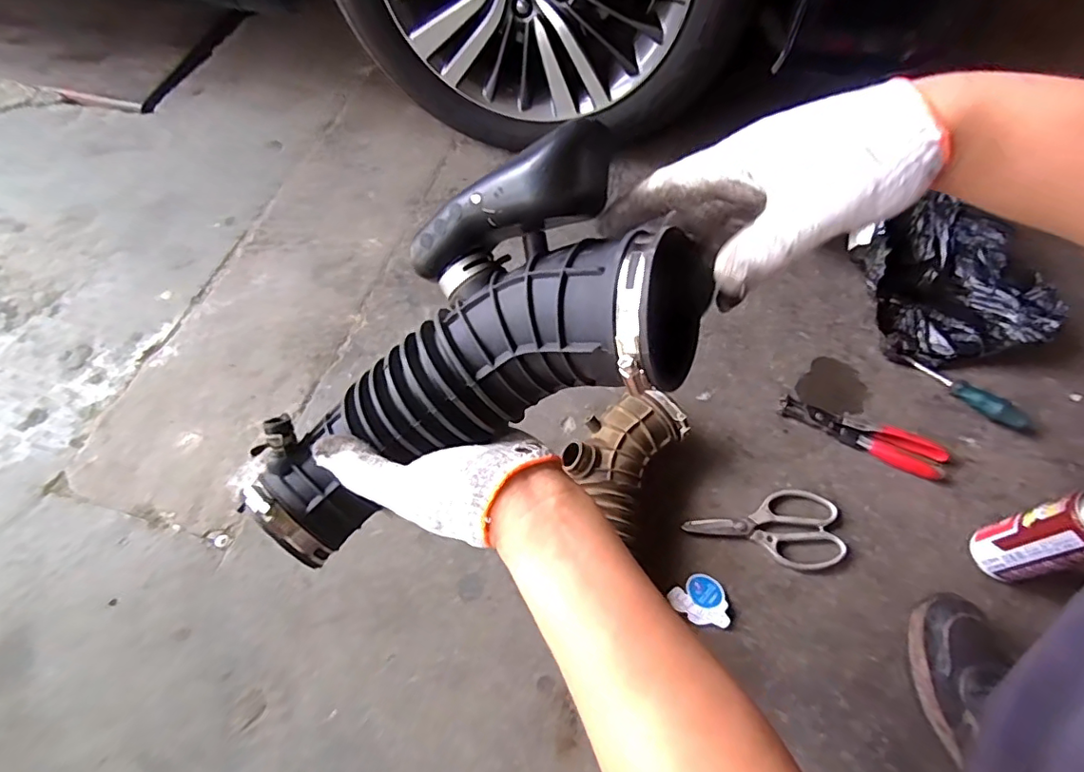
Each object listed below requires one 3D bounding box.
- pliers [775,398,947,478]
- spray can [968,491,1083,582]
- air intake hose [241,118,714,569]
[{"bbox_3d":[0.430,0.061,0.737,0.205,0.018,0.051,26,64,15],"label":"pliers"},{"bbox_3d":[0.541,0.161,0.581,0.049,0.166,0.062,-8,60,-4],"label":"spray can"},{"bbox_3d":[-0.052,-0.009,0.342,0.306,0.083,0.150,-38,63,11],"label":"air intake hose"}]

